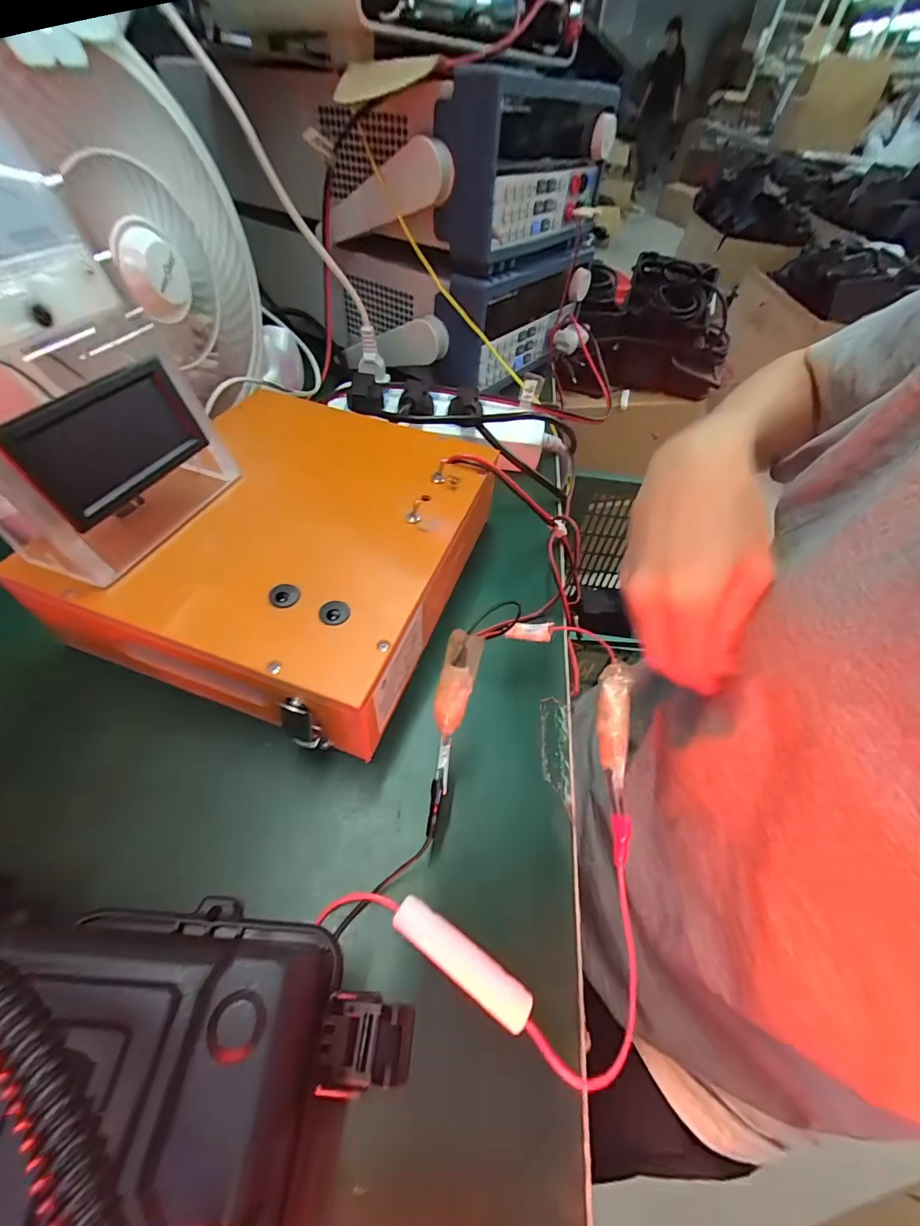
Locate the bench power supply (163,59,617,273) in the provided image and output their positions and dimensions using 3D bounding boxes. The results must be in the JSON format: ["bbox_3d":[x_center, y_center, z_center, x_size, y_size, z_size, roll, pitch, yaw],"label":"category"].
[{"bbox_3d":[-0.040,-0.406,0.387,0.270,0.094,0.245,29,54,17],"label":"bench power supply"}]

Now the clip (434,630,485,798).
[{"bbox_3d":[-0.003,0.039,0.182,0.014,0.007,0.064,11,95,2],"label":"clip"}]

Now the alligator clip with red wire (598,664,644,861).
[{"bbox_3d":[0.068,0.052,0.193,0.013,0.009,0.063,8,69,0],"label":"alligator clip with red wire"}]

